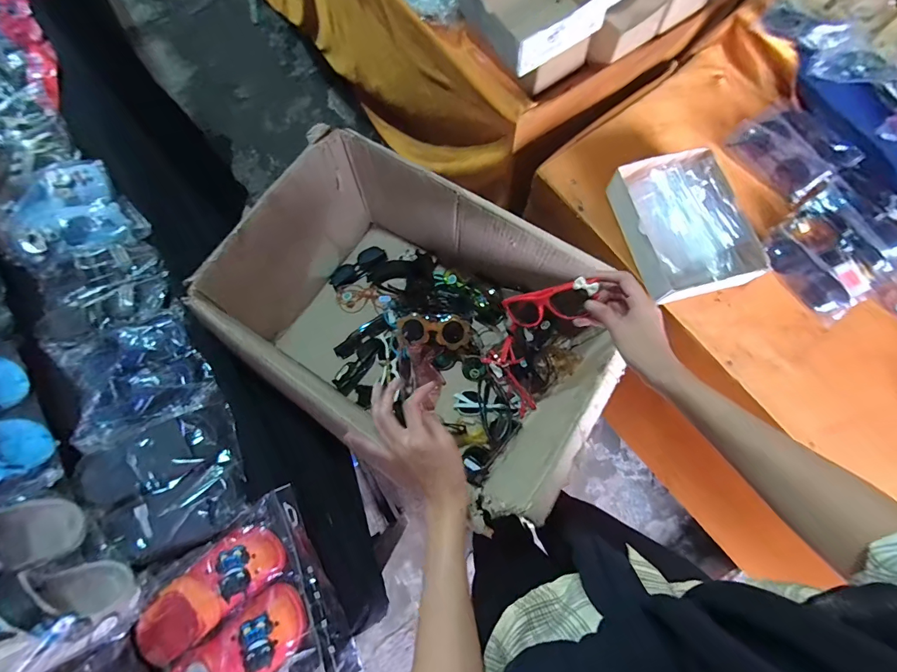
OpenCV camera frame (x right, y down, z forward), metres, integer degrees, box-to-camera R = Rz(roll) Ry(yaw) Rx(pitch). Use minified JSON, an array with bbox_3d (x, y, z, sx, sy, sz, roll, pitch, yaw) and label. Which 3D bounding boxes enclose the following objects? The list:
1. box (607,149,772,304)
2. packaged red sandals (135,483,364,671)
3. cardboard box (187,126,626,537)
[{"bbox_3d":[0.340,-0.161,0.589,0.148,0.054,0.208,-14,75,-2],"label":"box"},{"bbox_3d":[-0.254,0.346,0.484,0.226,0.062,0.225,-28,76,-6],"label":"packaged red sandals"},{"bbox_3d":[-0.052,-0.036,0.664,0.526,0.237,0.343,31,78,9],"label":"cardboard box"}]

